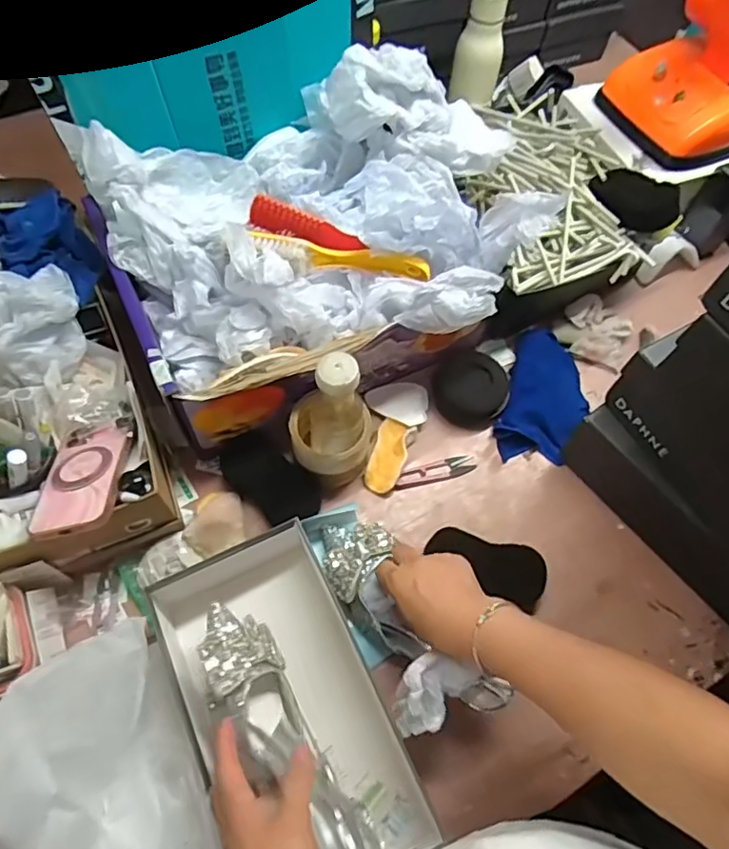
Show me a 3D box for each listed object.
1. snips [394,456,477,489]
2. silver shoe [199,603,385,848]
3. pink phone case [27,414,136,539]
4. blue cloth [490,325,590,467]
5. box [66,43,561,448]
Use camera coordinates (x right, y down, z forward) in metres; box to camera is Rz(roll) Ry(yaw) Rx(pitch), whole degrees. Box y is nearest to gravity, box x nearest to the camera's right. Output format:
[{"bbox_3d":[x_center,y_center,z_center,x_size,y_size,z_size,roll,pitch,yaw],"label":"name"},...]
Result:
[{"bbox_3d":[0.084,0.057,0.692,0.098,0.007,0.024,-13,64,-10],"label":"snips"},{"bbox_3d":[-0.071,0.273,0.512,0.063,0.073,0.243,-31,75,-18],"label":"silver shoe"},{"bbox_3d":[-0.269,0.049,0.559,0.077,0.010,0.127,-13,45,4],"label":"pink phone case"},{"bbox_3d":[0.227,-0.035,0.731,0.100,0.037,0.180,19,63,6],"label":"blue cloth"},{"bbox_3d":[-0.037,-0.194,0.657,0.450,0.208,0.322,-21,66,-14],"label":"box"}]

